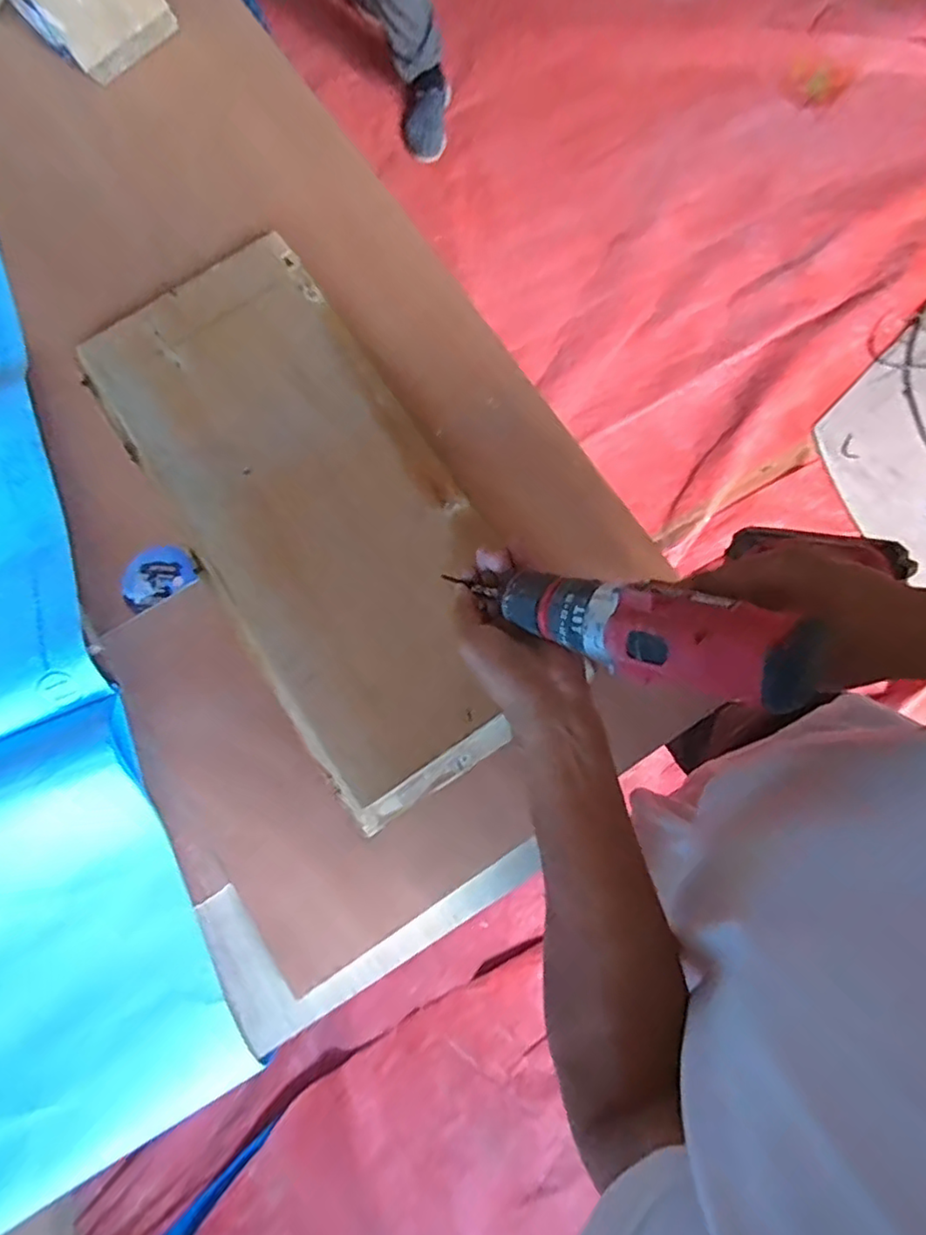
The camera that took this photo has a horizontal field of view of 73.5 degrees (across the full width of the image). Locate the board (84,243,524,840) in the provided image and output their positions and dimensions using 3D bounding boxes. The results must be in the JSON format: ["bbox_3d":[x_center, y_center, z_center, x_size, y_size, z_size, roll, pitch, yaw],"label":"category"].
[{"bbox_3d":[-0.134,-0.099,0.574,0.235,0.034,0.531,-33,78,-9],"label":"board"}]

